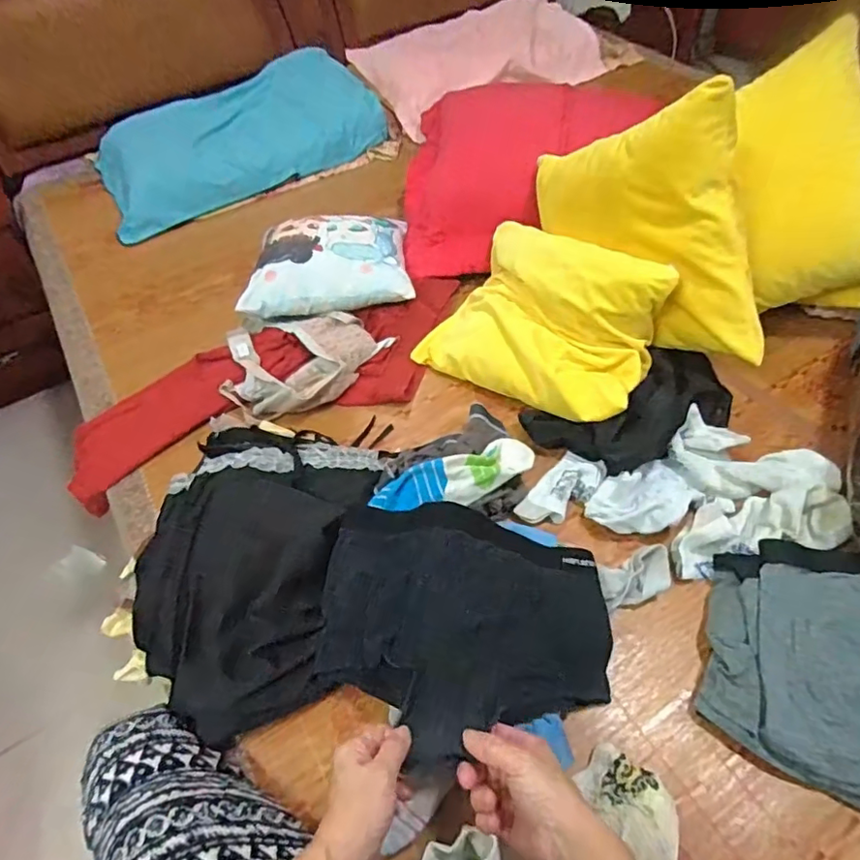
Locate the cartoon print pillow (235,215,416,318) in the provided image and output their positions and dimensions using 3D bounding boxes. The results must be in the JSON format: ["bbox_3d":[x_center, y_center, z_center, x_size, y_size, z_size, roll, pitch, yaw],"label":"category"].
[{"bbox_3d":[-0.180,-0.312,1.013,0.291,0.065,0.235,-4,52,4],"label":"cartoon print pillow"}]

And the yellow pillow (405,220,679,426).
[{"bbox_3d":[0.173,-0.184,0.851,0.340,0.168,0.243,27,60,25],"label":"yellow pillow"}]

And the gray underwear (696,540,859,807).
[{"bbox_3d":[0.432,0.253,0.584,0.258,0.068,0.248,15,55,18],"label":"gray underwear"}]

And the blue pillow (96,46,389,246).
[{"bbox_3d":[-0.477,-0.734,1.390,0.694,0.147,0.352,-29,54,-16],"label":"blue pillow"}]

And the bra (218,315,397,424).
[{"bbox_3d":[-0.218,-0.113,0.929,0.276,0.050,0.207,7,53,12],"label":"bra"}]

